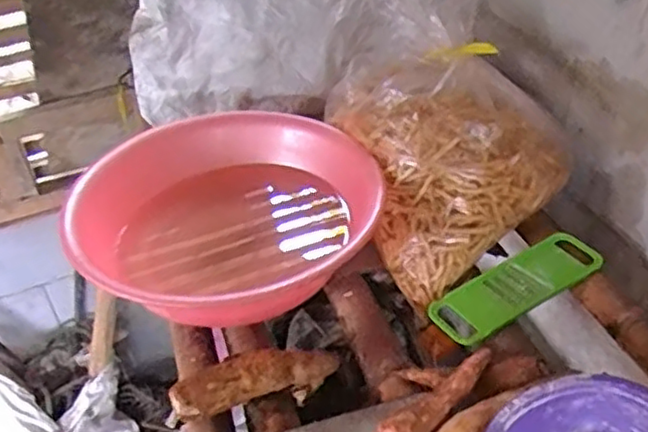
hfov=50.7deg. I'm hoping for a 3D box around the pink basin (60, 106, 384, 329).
[{"bbox_3d":[-0.124,0.010,0.959,0.411,0.152,0.411,-3,39,3],"label":"pink basin"}]

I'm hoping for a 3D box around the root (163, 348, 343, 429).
[{"bbox_3d":[-0.076,0.183,0.756,0.187,0.046,0.053,-11,39,-7],"label":"root"}]

